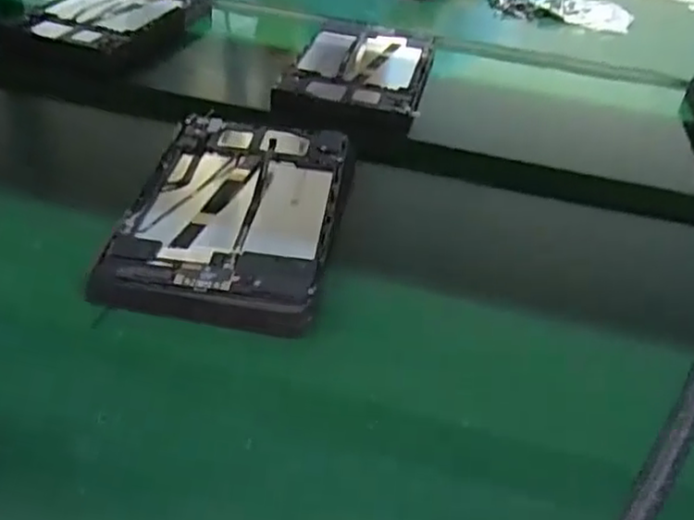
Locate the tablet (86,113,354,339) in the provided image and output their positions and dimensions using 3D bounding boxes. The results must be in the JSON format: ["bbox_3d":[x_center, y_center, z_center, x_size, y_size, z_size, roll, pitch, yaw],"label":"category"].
[{"bbox_3d":[-0.086,-0.039,0.546,0.154,0.034,0.257,8,36,2],"label":"tablet"}]

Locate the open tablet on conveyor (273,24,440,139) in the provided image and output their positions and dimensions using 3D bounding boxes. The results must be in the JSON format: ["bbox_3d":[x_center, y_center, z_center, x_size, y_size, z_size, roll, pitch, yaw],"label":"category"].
[{"bbox_3d":[0.015,-0.223,0.803,0.155,0.038,0.236,11,37,6],"label":"open tablet on conveyor"}]

